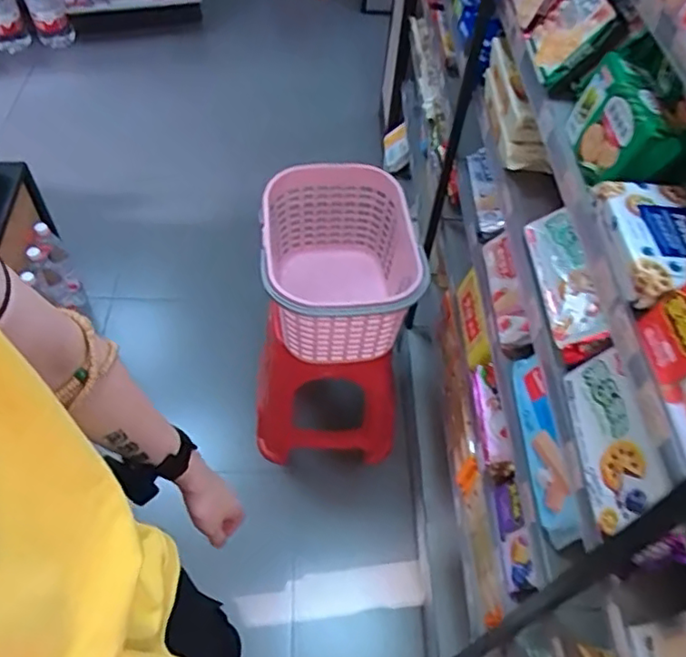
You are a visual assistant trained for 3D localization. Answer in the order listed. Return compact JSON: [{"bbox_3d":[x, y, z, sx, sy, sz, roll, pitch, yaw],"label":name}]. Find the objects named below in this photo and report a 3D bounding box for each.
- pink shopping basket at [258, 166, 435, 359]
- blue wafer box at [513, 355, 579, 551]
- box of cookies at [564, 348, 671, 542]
[{"bbox_3d":[-0.006,-0.105,1.297,0.313,0.316,0.366,2,54,-2],"label":"pink shopping basket"},{"bbox_3d":[0.287,0.157,0.868,0.031,0.069,0.280,2,54,-3],"label":"blue wafer box"},{"bbox_3d":[0.309,0.124,0.679,0.037,0.090,0.193,20,50,-22],"label":"box of cookies"}]

